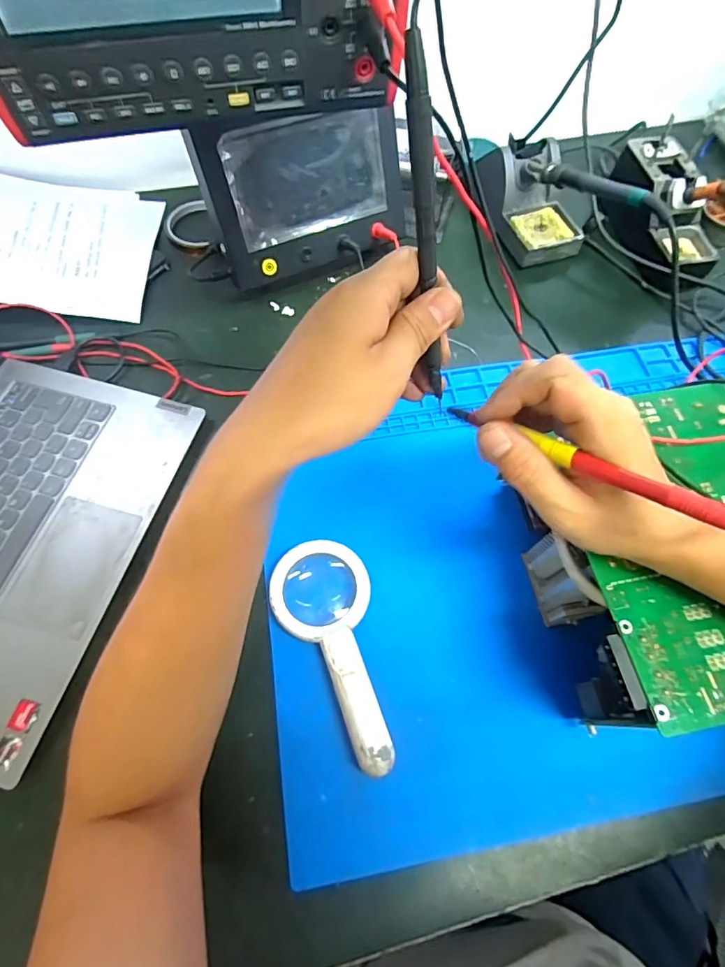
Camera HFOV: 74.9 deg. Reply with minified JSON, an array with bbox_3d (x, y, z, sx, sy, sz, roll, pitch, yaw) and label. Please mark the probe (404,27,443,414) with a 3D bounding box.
[{"bbox_3d":[0.033,-0.113,0.232,0.010,0.158,0.007,-18,36,-10],"label":"probe"}]

